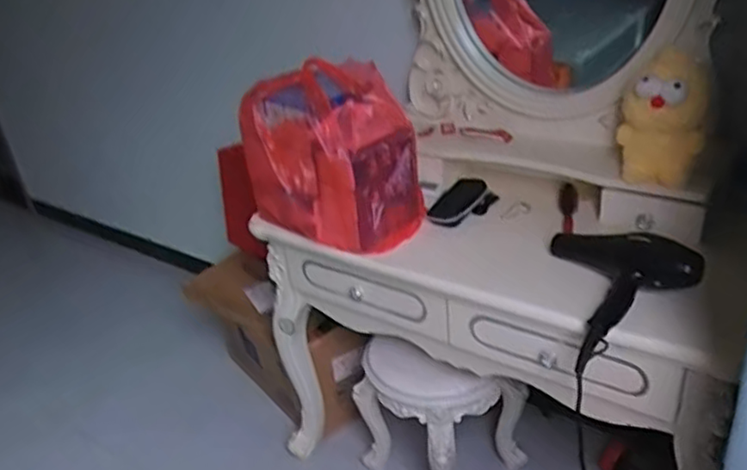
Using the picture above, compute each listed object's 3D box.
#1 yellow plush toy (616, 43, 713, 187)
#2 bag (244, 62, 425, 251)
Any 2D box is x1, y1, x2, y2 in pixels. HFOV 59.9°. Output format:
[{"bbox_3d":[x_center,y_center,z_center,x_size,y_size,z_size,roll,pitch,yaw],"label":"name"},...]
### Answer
[{"bbox_3d":[0.502,-0.195,1.122,0.118,0.204,0.117,-8,30,-2],"label":"yellow plush toy"},{"bbox_3d":[-0.083,-0.158,1.260,0.239,0.315,0.299,-28,36,-32],"label":"bag"}]

